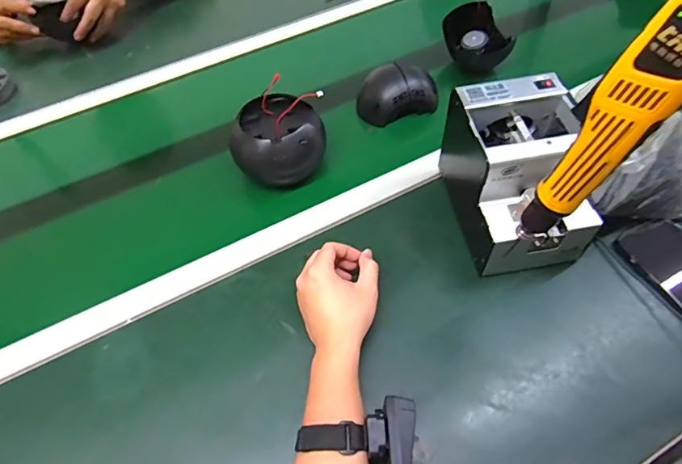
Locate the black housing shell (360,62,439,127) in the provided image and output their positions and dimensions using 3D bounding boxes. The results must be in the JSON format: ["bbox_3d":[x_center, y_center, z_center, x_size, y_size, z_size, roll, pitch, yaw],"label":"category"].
[{"bbox_3d":[0.090,-0.219,0.729,0.124,0.066,0.074,0,54,3],"label":"black housing shell"}]

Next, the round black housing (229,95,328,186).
[{"bbox_3d":[-0.089,-0.125,0.658,0.126,0.098,0.107,-12,54,-5],"label":"round black housing"}]

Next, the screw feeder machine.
[{"bbox_3d":[0.212,-0.067,0.556,0.130,0.151,0.183,-7,54,-2],"label":"screw feeder machine"}]

